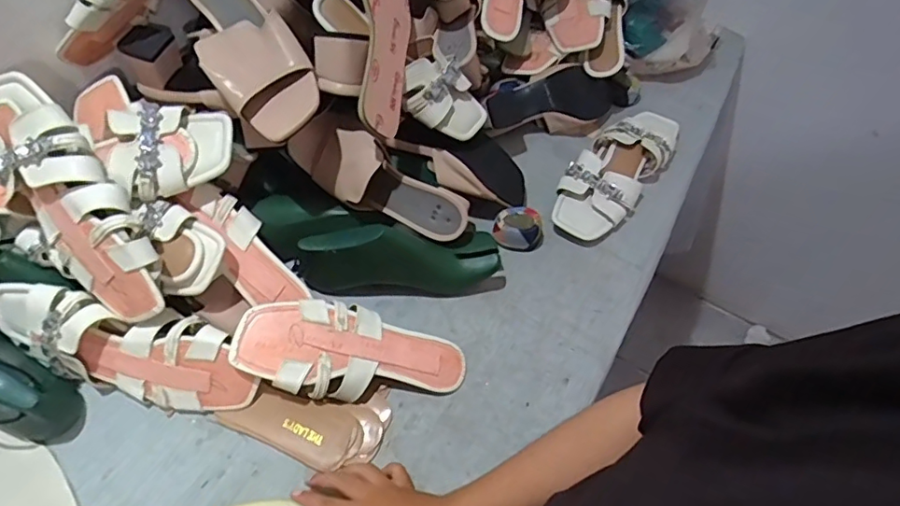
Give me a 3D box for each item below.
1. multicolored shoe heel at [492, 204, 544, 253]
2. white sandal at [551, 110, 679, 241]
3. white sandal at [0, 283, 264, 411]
[{"bbox_3d":[0.093,-0.032,0.734,0.066,0.040,0.062,26,57,13],"label":"multicolored shoe heel"},{"bbox_3d":[0.248,-0.125,0.809,0.103,0.058,0.289,34,59,18],"label":"white sandal"},{"bbox_3d":[-0.334,0.099,0.576,0.273,0.093,0.082,10,55,2],"label":"white sandal"}]

